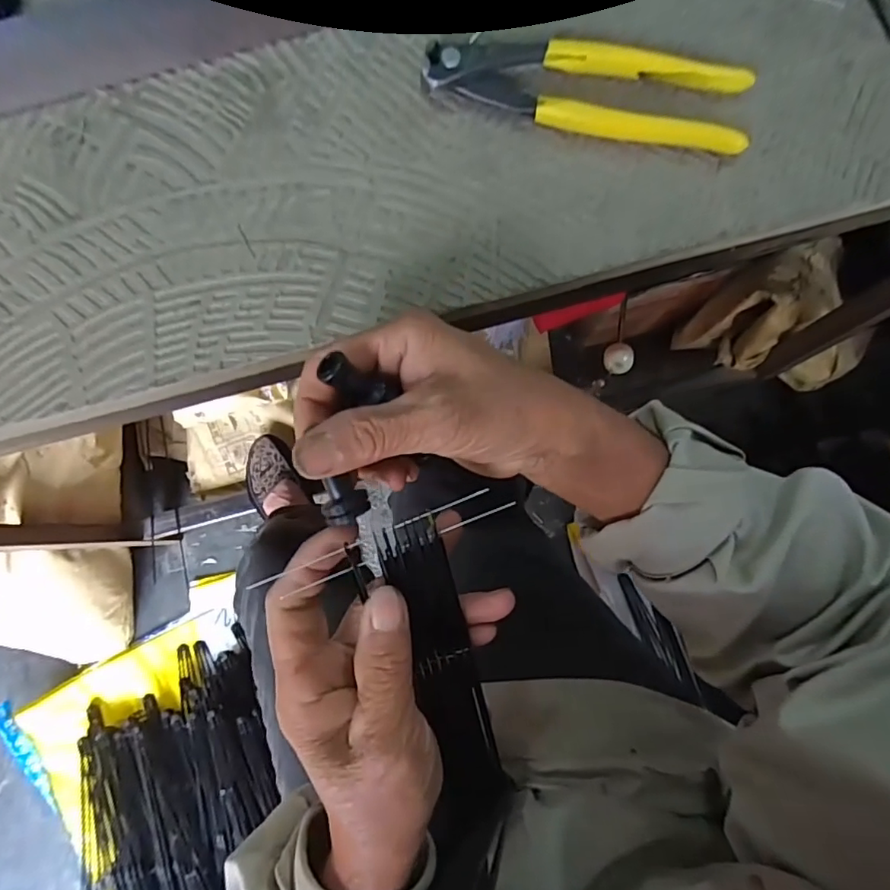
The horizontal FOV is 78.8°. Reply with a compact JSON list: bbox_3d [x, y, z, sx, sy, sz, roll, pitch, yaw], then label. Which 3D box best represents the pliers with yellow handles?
[{"bbox_3d":[0.073,-0.185,0.277,0.161,0.013,0.047,12,81,3],"label":"pliers with yellow handles"}]

